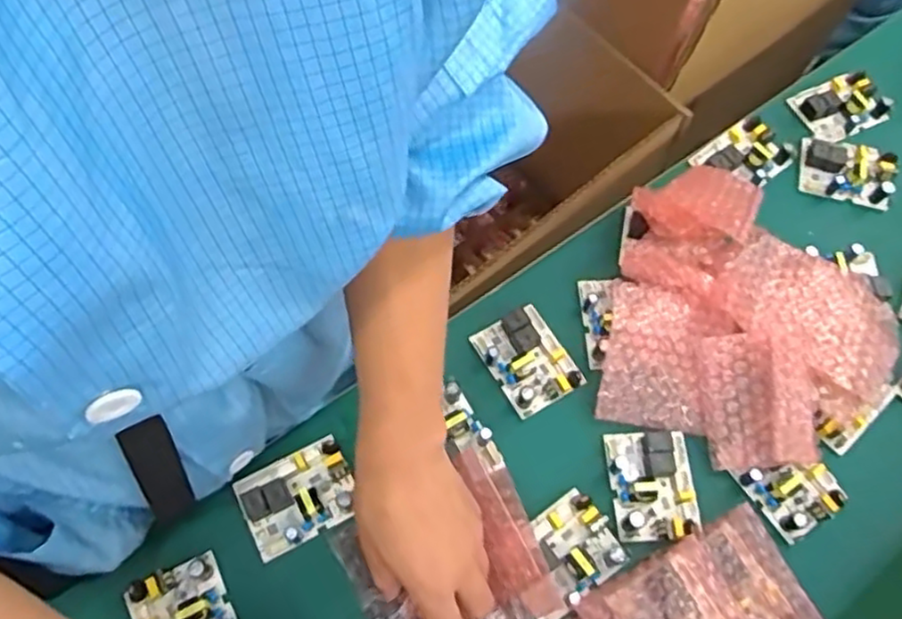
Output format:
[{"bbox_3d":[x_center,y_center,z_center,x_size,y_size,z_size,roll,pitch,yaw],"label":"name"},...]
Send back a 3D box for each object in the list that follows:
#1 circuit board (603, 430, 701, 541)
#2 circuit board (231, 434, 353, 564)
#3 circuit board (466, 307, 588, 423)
[{"bbox_3d":[0.151,0.127,0.523,0.059,0.020,0.078,-2,67,-4],"label":"circuit board"},{"bbox_3d":[-0.111,0.133,0.510,0.080,0.021,0.061,-26,70,-14],"label":"circuit board"},{"bbox_3d":[0.061,0.038,0.564,0.060,0.018,0.080,-28,71,-14],"label":"circuit board"}]

